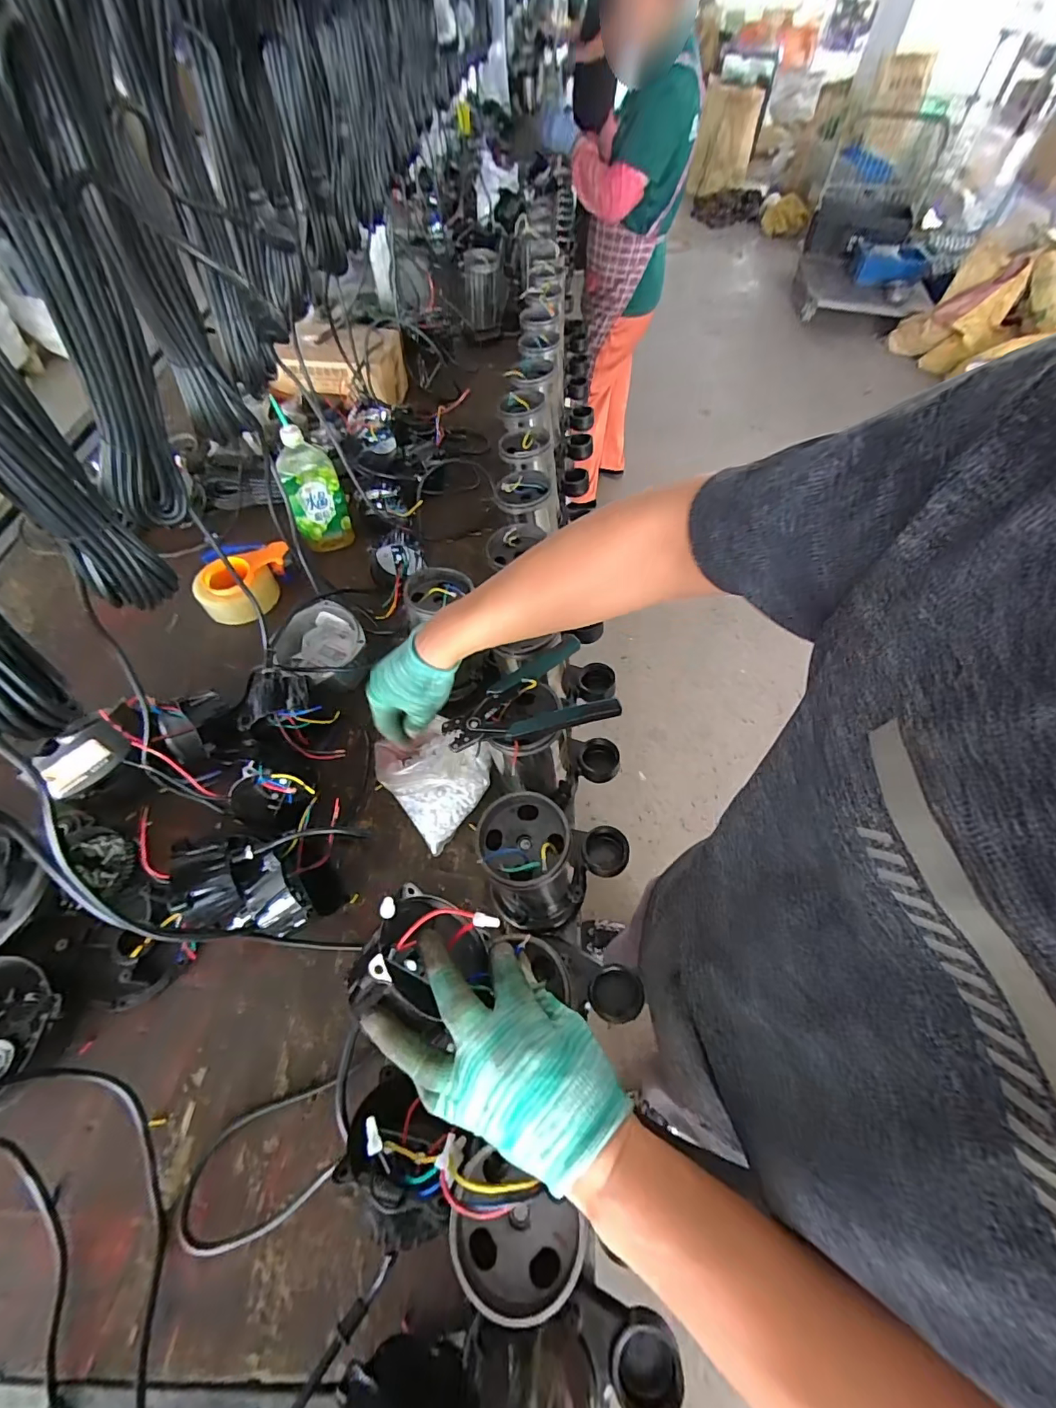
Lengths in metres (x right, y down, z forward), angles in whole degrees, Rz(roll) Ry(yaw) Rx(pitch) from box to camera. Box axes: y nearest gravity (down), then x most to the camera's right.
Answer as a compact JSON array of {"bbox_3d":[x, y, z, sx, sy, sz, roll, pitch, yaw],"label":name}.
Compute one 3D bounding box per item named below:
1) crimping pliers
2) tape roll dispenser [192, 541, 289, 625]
[{"bbox_3d":[-0.003,-0.014,0.534,0.175,0.026,0.103,-9,57,-6],"label":"crimping pliers"},{"bbox_3d":[-0.485,-0.211,0.856,0.093,0.073,0.149,23,60,14],"label":"tape roll dispenser"}]

